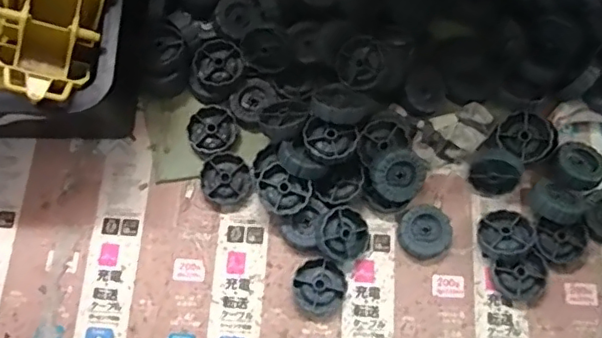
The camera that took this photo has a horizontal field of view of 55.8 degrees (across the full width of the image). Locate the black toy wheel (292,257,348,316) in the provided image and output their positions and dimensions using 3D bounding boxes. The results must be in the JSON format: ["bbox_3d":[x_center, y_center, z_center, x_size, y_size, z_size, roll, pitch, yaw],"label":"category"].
[{"bbox_3d":[0.014,0.084,0.410,0.039,0.013,0.036,0,73,1],"label":"black toy wheel"}]

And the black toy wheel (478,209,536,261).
[{"bbox_3d":[0.148,0.048,0.413,0.036,0.015,0.039,-7,48,11],"label":"black toy wheel"}]

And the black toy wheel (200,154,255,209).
[{"bbox_3d":[-0.056,0.008,0.433,0.036,0.012,0.038,0,73,1],"label":"black toy wheel"}]

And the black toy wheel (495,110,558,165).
[{"bbox_3d":[0.170,-0.025,0.428,0.039,0.012,0.040,0,73,1],"label":"black toy wheel"}]

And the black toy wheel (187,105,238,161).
[{"bbox_3d":[-0.069,-0.030,0.444,0.038,0.010,0.037,0,73,1],"label":"black toy wheel"}]

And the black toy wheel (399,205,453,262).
[{"bbox_3d":[0.092,0.048,0.420,0.037,0.015,0.036,0,73,1],"label":"black toy wheel"}]

